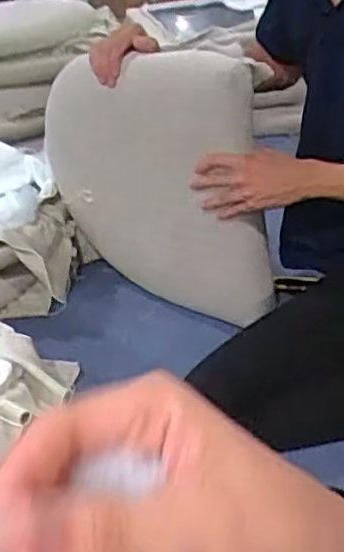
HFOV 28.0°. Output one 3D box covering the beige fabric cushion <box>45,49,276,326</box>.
[{"bbox_3d":[-0.039,-0.162,1.132,0.117,0.453,0.452,-29,39,-30],"label":"beige fabric cushion"}]

